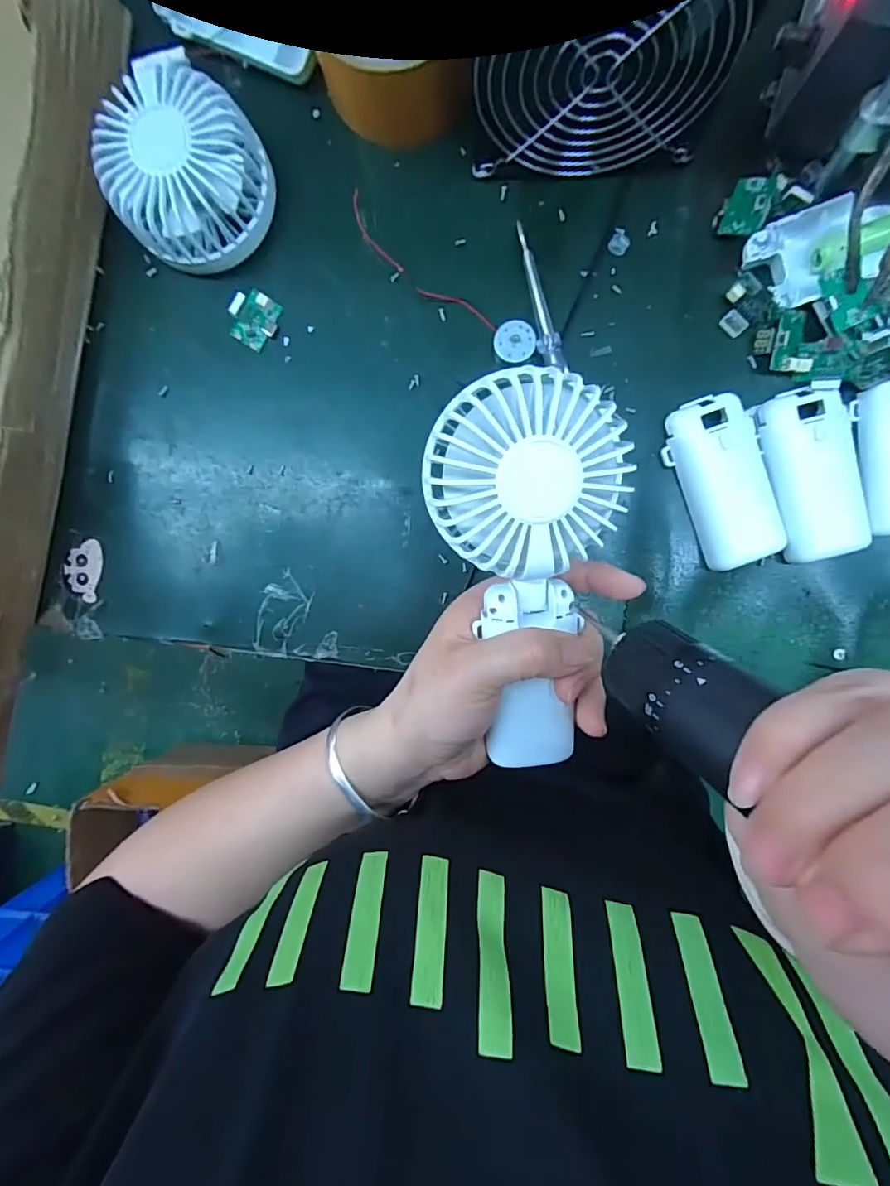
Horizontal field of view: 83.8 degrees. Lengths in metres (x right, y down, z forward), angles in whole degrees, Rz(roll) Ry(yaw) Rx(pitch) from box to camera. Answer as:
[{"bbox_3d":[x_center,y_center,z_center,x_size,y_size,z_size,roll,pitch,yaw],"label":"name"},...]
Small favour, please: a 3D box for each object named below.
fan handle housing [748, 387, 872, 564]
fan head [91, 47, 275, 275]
[{"bbox_3d":[0.205,-0.066,0.276,0.045,0.014,0.092,-16,94,6],"label":"fan handle housing"},{"bbox_3d":[-0.143,-0.233,0.277,0.083,0.045,0.085,0,95,5],"label":"fan head"}]

